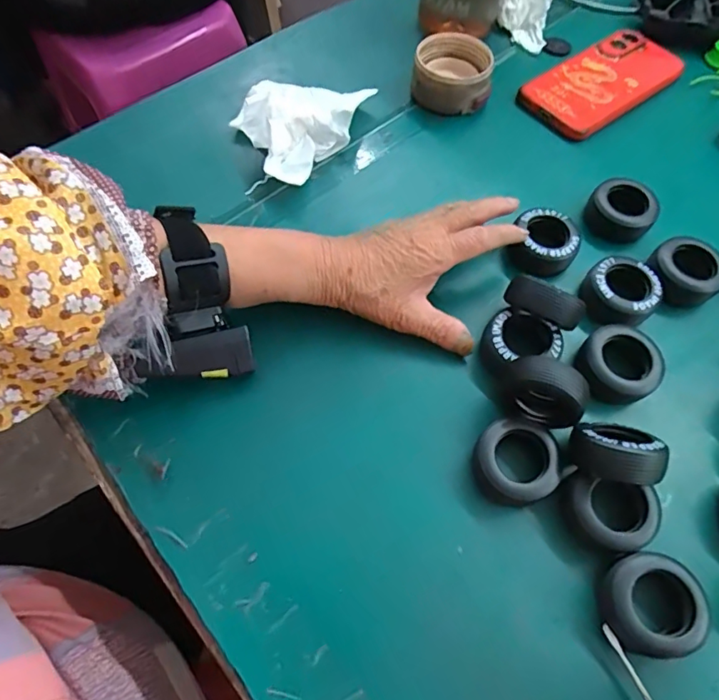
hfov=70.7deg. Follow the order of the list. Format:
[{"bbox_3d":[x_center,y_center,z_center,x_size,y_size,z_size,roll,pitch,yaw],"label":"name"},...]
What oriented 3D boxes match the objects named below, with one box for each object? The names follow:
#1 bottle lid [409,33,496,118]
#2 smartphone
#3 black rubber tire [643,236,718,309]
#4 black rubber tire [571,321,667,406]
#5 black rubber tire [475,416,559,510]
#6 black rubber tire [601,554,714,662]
[{"bbox_3d":[0.082,-0.241,0.448,0.067,0.039,0.065,1,63,-2],"label":"bottle lid"},{"bbox_3d":[0.227,-0.250,0.470,0.166,0.012,0.075,-35,69,-18],"label":"smartphone"},{"bbox_3d":[0.231,-0.055,0.364,0.046,0.029,0.044,1,63,-2],"label":"black rubber tire"},{"bbox_3d":[0.167,0.011,0.330,0.049,0.030,0.045,1,63,-2],"label":"black rubber tire"},{"bbox_3d":[0.090,0.067,0.300,0.047,0.028,0.051,1,63,-2],"label":"black rubber tire"},{"bbox_3d":[0.153,0.134,0.267,0.049,0.023,0.047,1,63,-2],"label":"black rubber tire"}]

